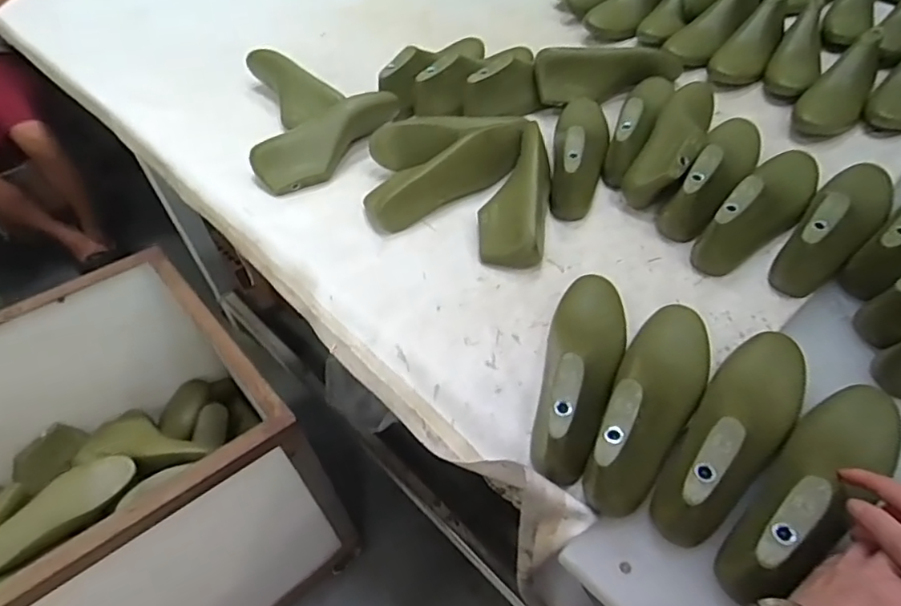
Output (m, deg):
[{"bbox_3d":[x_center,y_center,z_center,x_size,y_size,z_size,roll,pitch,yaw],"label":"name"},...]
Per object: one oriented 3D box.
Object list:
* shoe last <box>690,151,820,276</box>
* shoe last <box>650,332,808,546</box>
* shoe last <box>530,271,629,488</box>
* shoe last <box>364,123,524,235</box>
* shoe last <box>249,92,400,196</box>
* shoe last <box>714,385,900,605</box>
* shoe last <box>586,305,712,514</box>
[{"bbox_3d":[0.409,-0.137,0.759,0.083,0.088,0.262,33,59,28],"label":"shoe last"},{"bbox_3d":[0.274,0.116,0.557,0.082,0.095,0.256,30,58,26],"label":"shoe last"},{"bbox_3d":[0.141,0.061,0.619,0.078,0.094,0.255,9,51,12],"label":"shoe last"},{"bbox_3d":[-0.011,-0.195,0.854,0.244,0.075,0.082,-25,52,-16],"label":"shoe last"},{"bbox_3d":[-0.185,-0.256,0.931,0.256,0.081,0.076,-34,55,-23],"label":"shoe last"},{"bbox_3d":[0.328,0.160,0.525,0.248,0.105,0.072,-27,52,-34],"label":"shoe last"},{"bbox_3d":[0.204,0.087,0.583,0.084,0.100,0.257,20,54,20],"label":"shoe last"}]

